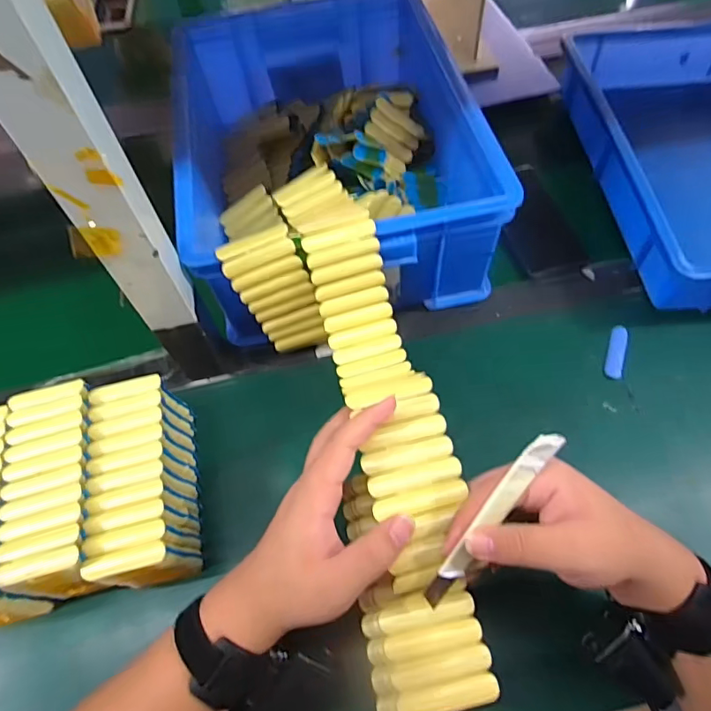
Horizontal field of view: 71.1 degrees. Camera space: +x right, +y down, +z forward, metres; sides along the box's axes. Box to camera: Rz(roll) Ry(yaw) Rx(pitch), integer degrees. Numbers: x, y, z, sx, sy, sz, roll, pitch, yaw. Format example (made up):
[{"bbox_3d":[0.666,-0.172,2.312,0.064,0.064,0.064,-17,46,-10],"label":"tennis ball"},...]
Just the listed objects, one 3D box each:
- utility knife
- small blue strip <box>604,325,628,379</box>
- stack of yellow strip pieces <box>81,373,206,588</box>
[{"bbox_3d":[0.080,0.099,0.297,0.015,0.012,0.128,36,100,20],"label":"utility knife"},{"bbox_3d":[0.268,-0.006,0.507,0.017,0.004,0.062,17,63,13],"label":"small blue strip"},{"bbox_3d":[-0.176,0.105,0.418,0.067,0.073,0.157,-14,60,-4],"label":"stack of yellow strip pieces"}]

